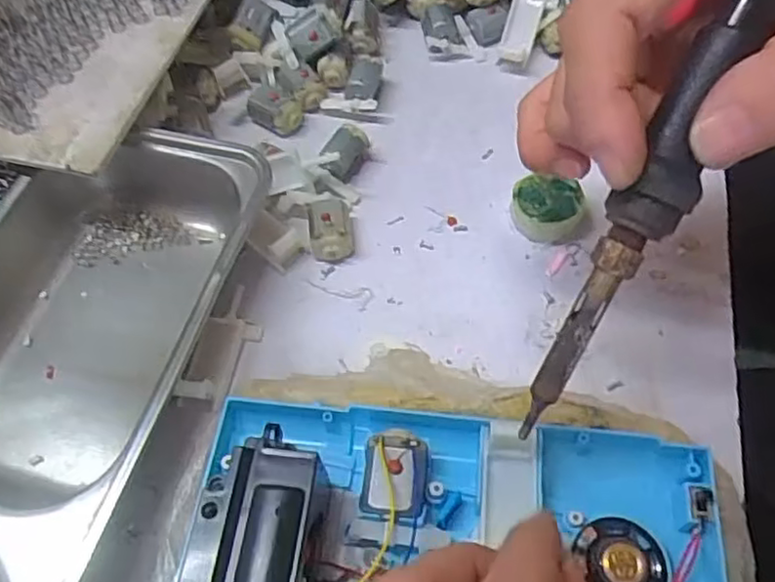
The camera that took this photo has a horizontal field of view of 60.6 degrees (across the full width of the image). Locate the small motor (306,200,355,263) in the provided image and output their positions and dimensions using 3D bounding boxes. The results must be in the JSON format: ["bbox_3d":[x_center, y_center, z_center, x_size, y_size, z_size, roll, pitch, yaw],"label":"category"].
[{"bbox_3d":[-0.027,-0.030,0.309,0.019,0.019,0.028,-8,59,-5],"label":"small motor"}]

